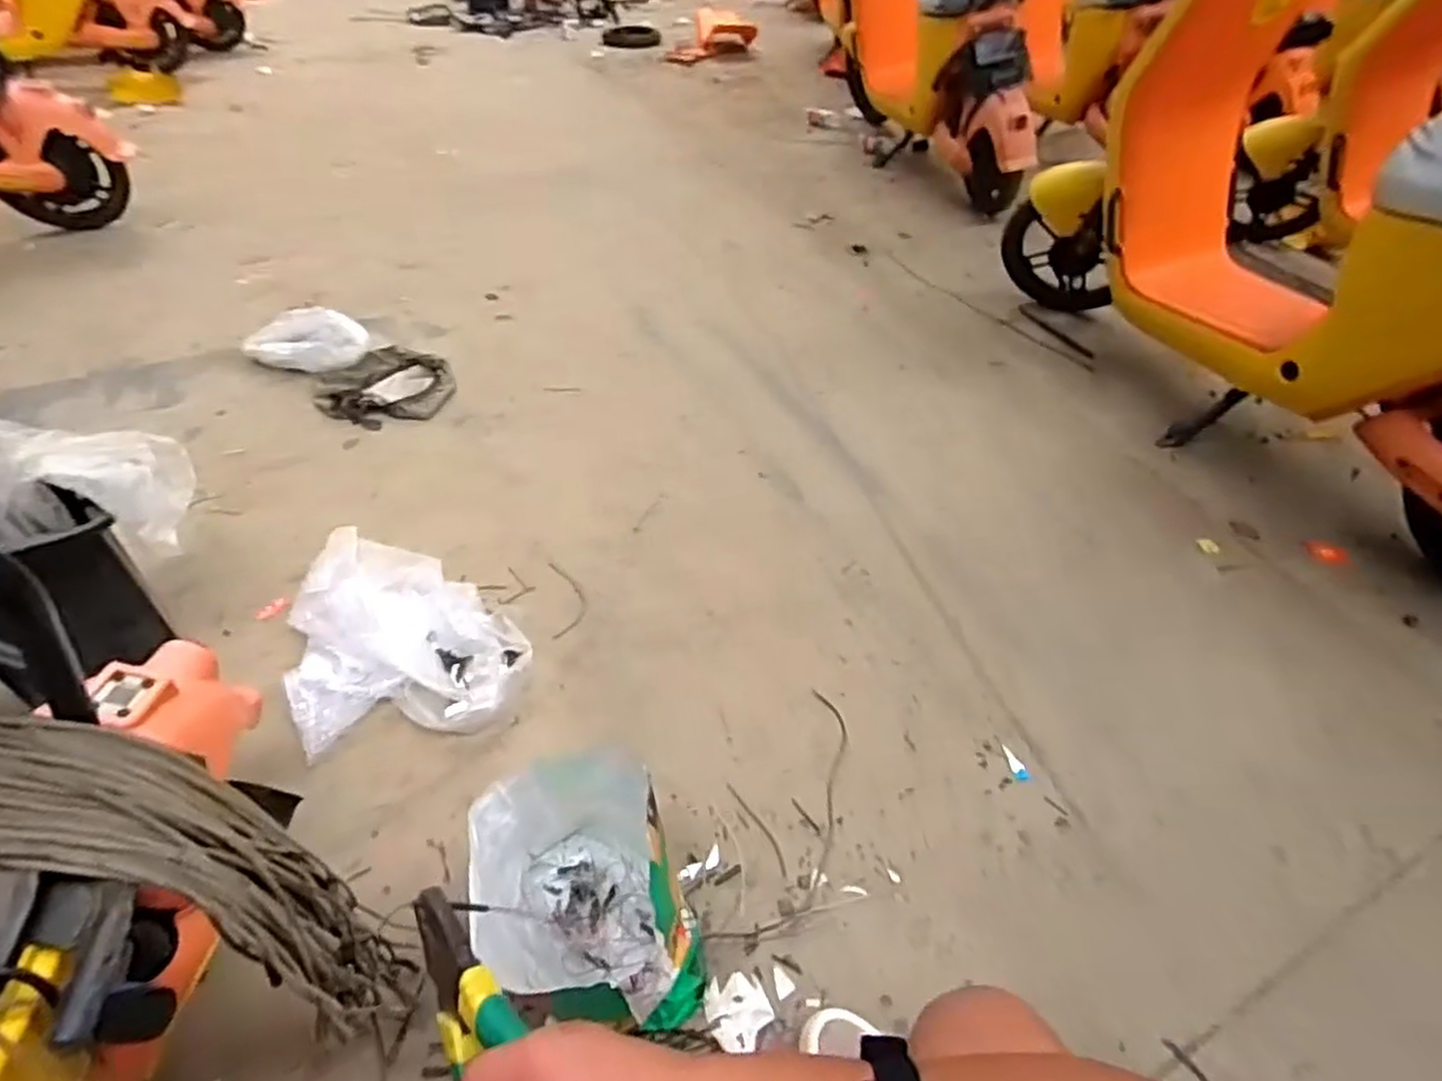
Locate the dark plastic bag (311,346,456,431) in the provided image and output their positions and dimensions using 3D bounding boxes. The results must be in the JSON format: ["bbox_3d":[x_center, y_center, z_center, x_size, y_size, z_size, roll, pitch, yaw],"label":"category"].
[{"bbox_3d":[-0.775,-0.355,1.738,0.291,0.030,0.298,-17,48,-19],"label":"dark plastic bag"}]

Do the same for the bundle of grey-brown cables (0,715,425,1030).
[{"bbox_3d":[-0.402,0.172,0.456,0.468,0.129,0.082,37,35,-30],"label":"bundle of grey-brown cables"}]

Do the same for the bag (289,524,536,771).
[{"bbox_3d":[-0.516,0.120,1.236,0.343,0.058,0.499,-13,47,-16],"label":"bag"}]

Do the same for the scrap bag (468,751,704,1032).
[{"bbox_3d":[-0.143,0.387,0.824,0.218,0.263,0.257,-7,46,-10],"label":"scrap bag"}]

